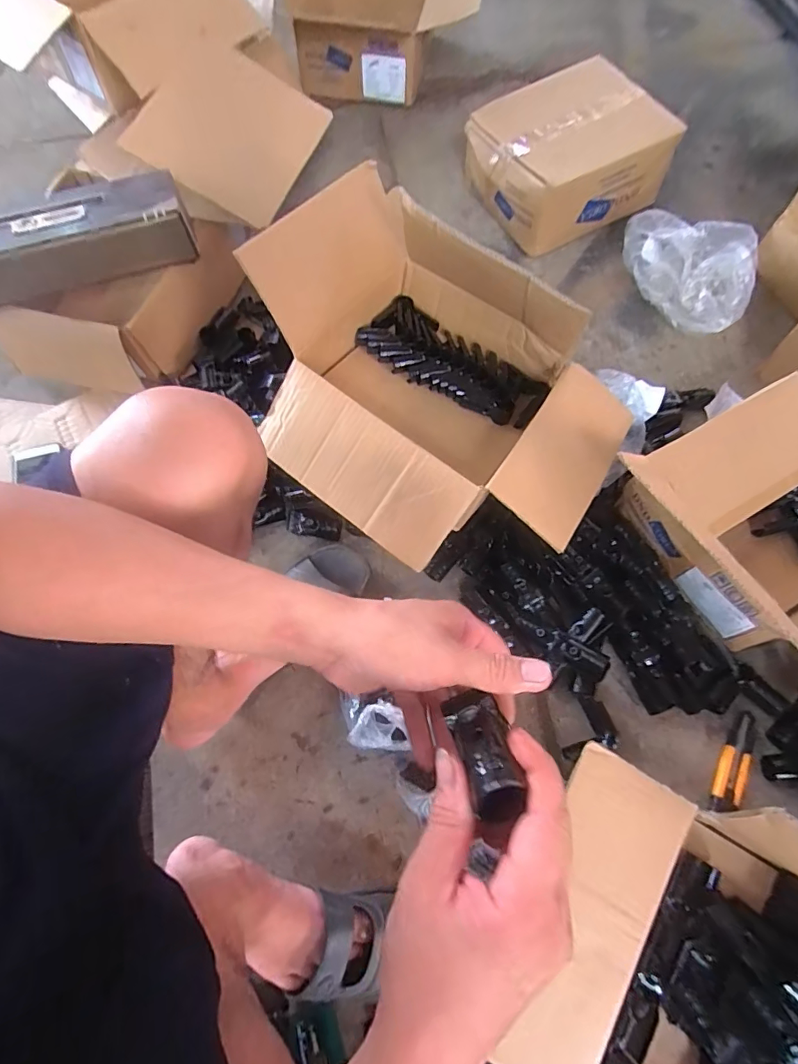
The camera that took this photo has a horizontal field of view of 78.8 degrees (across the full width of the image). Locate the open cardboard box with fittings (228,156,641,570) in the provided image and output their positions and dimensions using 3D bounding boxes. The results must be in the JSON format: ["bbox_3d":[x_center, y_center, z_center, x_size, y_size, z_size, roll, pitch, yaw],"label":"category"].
[{"bbox_3d":[0.048,-0.192,0.668,0.502,0.225,0.397,35,73,13],"label":"open cardboard box with fittings"}]

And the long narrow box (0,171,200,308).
[{"bbox_3d":[-0.533,-0.465,0.775,0.393,0.079,0.118,-15,69,-5],"label":"long narrow box"}]

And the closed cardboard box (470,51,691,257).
[{"bbox_3d":[0.336,-0.765,0.989,0.360,0.140,0.277,-26,71,-9],"label":"closed cardboard box"}]

